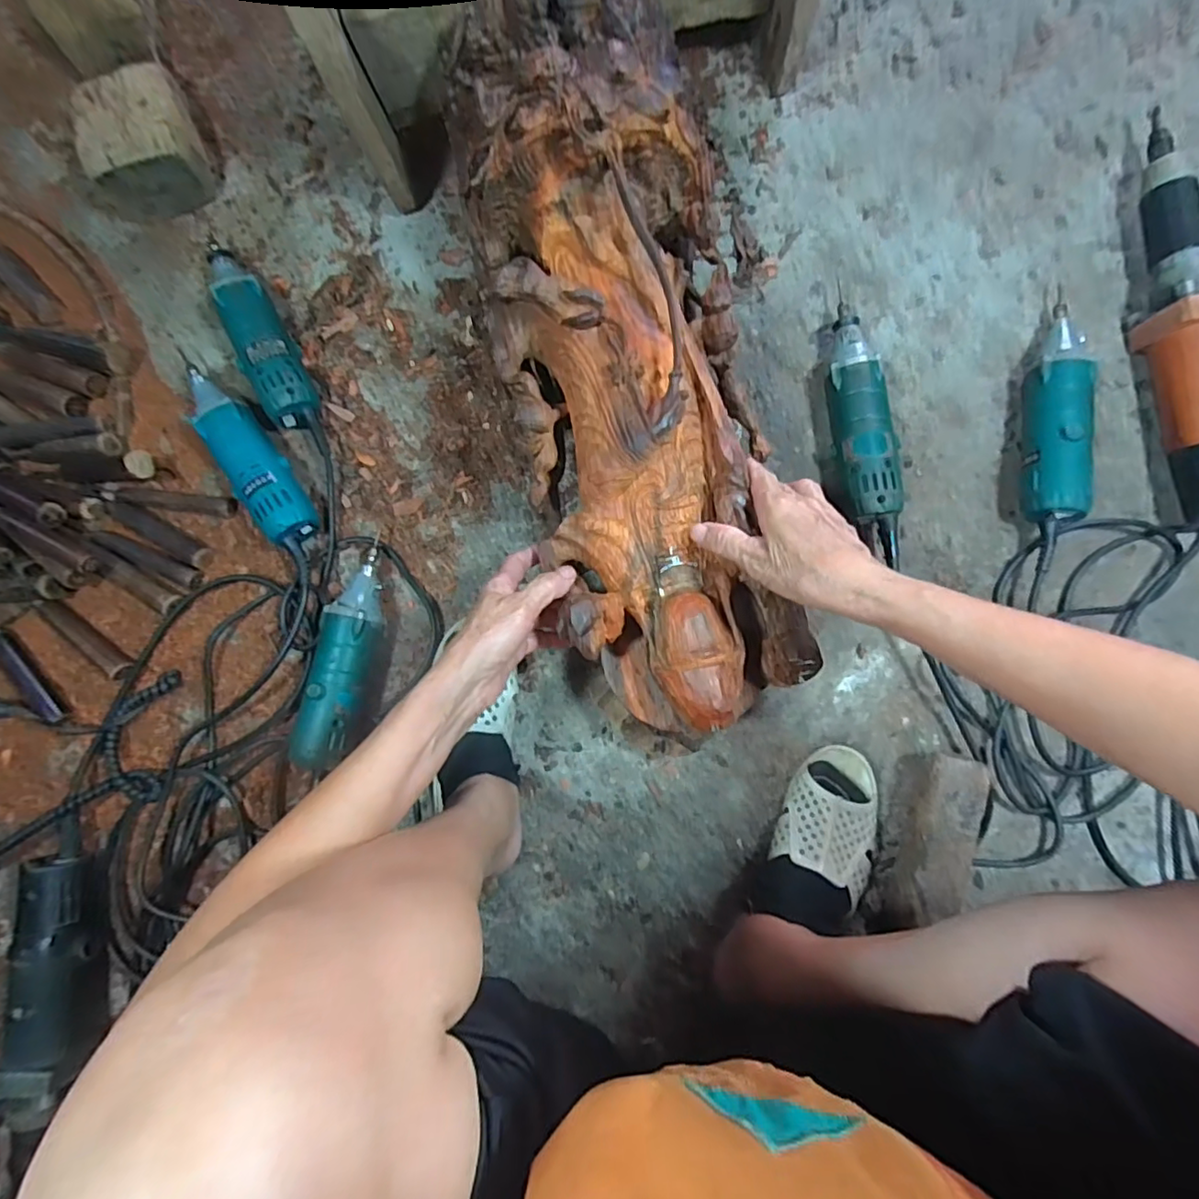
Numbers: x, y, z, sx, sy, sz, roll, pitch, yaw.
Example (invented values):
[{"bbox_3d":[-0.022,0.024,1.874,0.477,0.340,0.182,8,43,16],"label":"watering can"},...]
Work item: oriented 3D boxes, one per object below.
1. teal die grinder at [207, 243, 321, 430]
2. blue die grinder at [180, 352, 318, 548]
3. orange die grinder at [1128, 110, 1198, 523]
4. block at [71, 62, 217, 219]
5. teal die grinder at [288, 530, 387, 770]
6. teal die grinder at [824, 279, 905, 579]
[{"bbox_3d":[-0.345,-0.268,0.607,0.054,0.058,0.209,-29,85,1],"label":"teal die grinder"},{"bbox_3d":[-0.349,-0.146,0.594,0.056,0.054,0.213,-34,87,0],"label":"blue die grinder"},{"bbox_3d":[0.541,-0.262,0.543,0.071,0.070,0.384,1,86,4],"label":"orange die grinder"},{"bbox_3d":[-0.478,-0.483,0.628,0.100,0.075,0.127,-19,85,2],"label":"block"},{"bbox_3d":[-0.239,0.050,0.569,0.047,0.061,0.207,11,87,4],"label":"teal die grinder"},{"bbox_3d":[0.245,-0.159,0.568,0.052,0.054,0.262,-8,86,3],"label":"teal die grinder"}]

